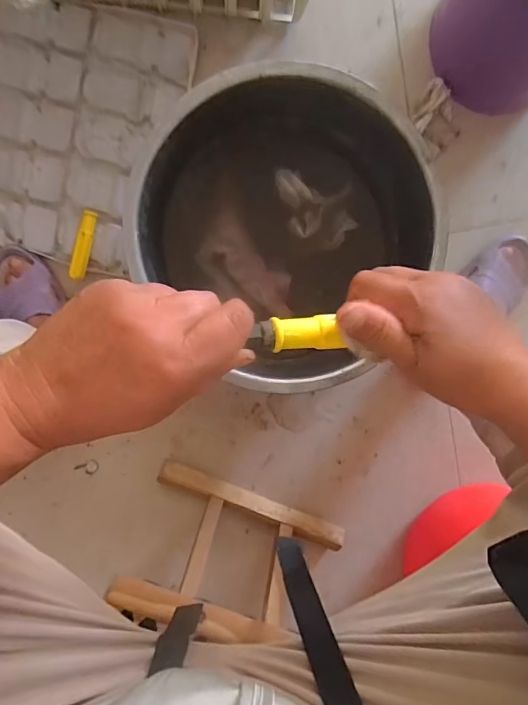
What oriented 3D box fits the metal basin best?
[{"bbox_3d":[0.029,-0.173,0.598,0.347,0.143,0.332,0,96,-4],"label":"metal basin"}]

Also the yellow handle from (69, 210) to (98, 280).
[{"bbox_3d":[-0.255,-0.151,0.631,0.020,0.023,0.096,16,94,-7],"label":"yellow handle"}]

